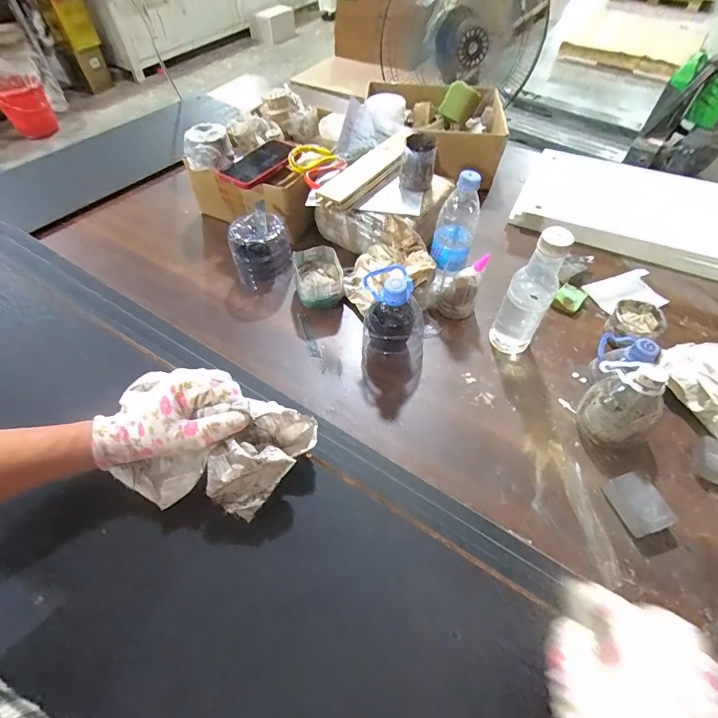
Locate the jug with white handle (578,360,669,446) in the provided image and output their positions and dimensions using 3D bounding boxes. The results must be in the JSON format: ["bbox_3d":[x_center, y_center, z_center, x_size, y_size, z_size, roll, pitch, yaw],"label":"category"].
[{"bbox_3d":[0.350,0.057,0.533,0.074,0.119,0.094,-29,59,-18],"label":"jug with white handle"}]

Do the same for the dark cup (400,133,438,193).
[{"bbox_3d":[0.108,-0.362,0.741,0.061,0.096,0.062,3,55,3],"label":"dark cup"}]

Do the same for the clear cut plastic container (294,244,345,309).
[{"bbox_3d":[-0.073,-0.144,0.714,0.078,0.064,0.109,-10,55,-6],"label":"clear cut plastic container"}]

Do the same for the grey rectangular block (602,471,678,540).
[{"bbox_3d":[0.350,0.183,0.500,0.056,0.032,0.069,-20,57,-13],"label":"grey rectangular block"}]

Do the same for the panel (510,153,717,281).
[{"bbox_3d":[0.762,-0.258,0.801,0.811,0.038,0.352,23,58,16],"label":"panel"}]

